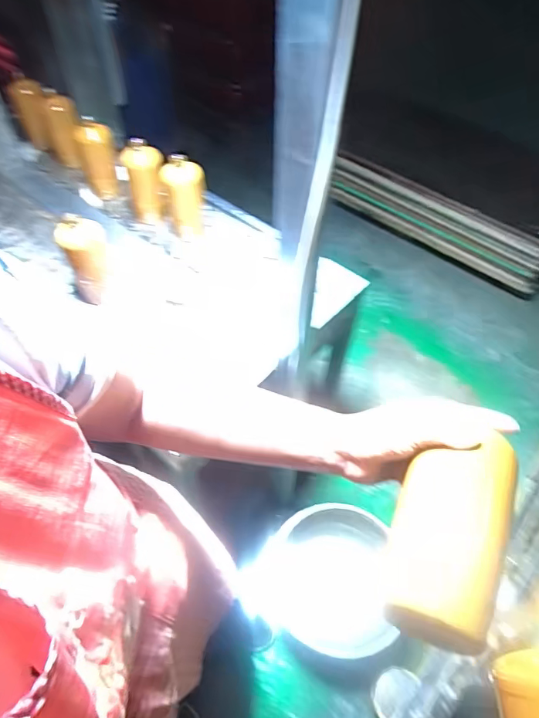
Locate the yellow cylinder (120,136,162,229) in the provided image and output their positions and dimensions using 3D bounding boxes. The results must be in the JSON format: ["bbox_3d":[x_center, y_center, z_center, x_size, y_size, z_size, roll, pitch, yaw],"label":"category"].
[{"bbox_3d":[-0.281,-0.398,1.092,0.090,0.177,0.094,-14,53,-10],"label":"yellow cylinder"}]

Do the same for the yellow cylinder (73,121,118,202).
[{"bbox_3d":[-0.415,-0.487,1.155,0.087,0.172,0.065,-18,53,-13],"label":"yellow cylinder"}]

